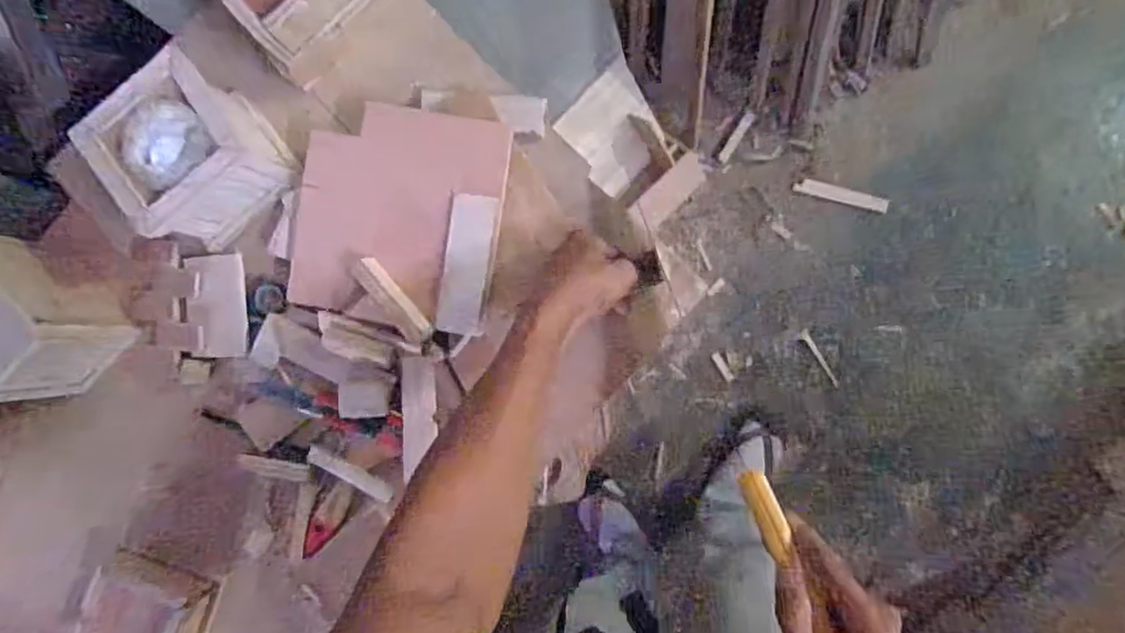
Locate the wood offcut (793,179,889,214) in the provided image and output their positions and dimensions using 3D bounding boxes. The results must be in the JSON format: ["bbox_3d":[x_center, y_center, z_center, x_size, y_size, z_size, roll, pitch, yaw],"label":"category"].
[{"bbox_3d":[0.595,-0.259,1.372,0.195,0.017,0.030,16,89,7],"label":"wood offcut"}]

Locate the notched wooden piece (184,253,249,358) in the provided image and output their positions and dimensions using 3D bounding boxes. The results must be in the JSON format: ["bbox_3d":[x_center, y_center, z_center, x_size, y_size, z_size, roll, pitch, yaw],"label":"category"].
[{"bbox_3d":[-0.328,-0.009,0.609,0.063,0.010,0.095,-7,87,6],"label":"notched wooden piece"}]

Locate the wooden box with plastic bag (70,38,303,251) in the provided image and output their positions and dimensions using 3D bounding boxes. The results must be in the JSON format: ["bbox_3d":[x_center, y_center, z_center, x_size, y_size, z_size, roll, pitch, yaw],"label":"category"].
[{"bbox_3d":[-0.326,-0.143,0.559,0.122,0.102,0.119,-43,84,3],"label":"wooden box with plastic bag"}]

